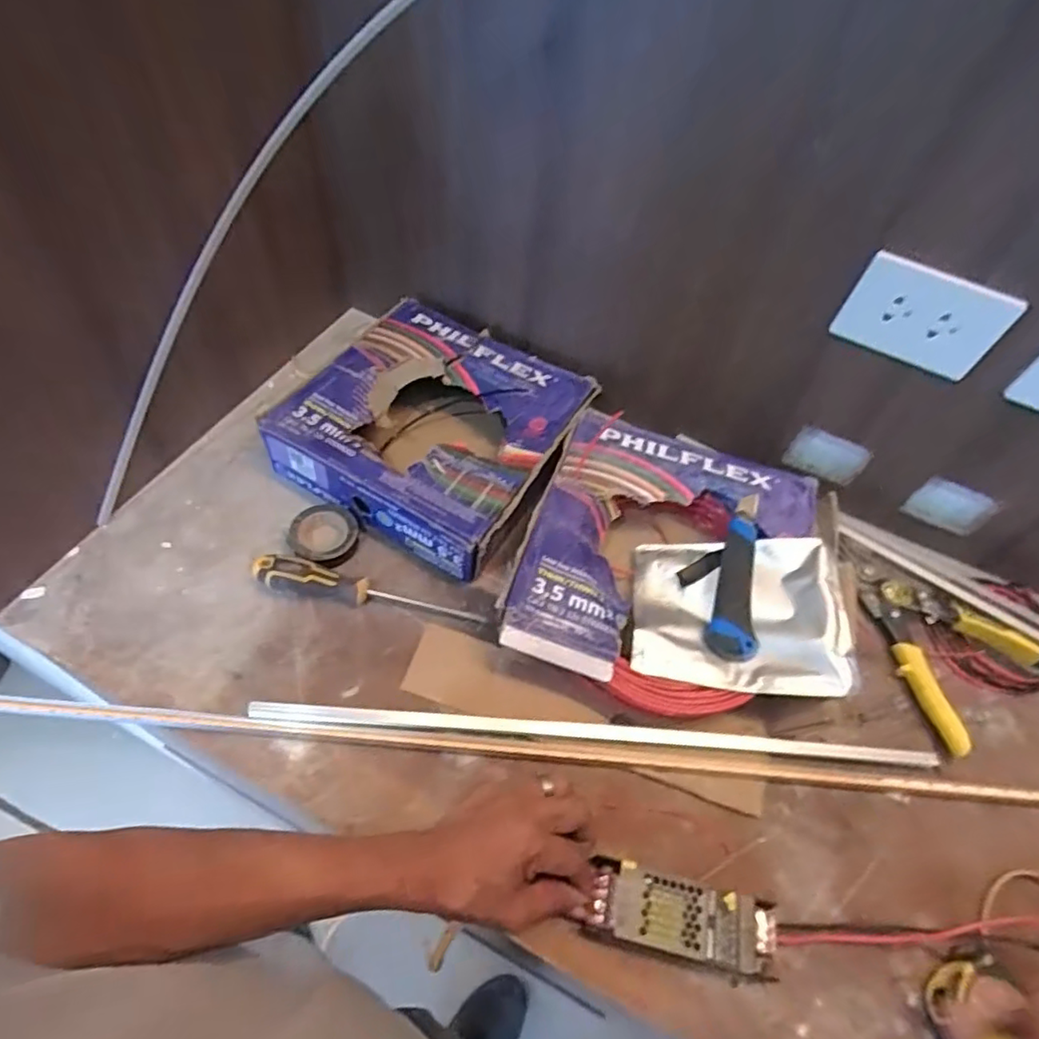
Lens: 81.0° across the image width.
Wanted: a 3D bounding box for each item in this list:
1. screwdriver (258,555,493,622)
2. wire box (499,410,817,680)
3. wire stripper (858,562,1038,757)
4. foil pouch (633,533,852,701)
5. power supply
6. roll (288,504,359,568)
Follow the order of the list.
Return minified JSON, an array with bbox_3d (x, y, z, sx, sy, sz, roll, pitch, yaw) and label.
[{"bbox_3d":[-0.144,0.072,0.590,0.219,0.027,0.024,14,57,-7],"label":"screwdriver"},{"bbox_3d":[0.140,0.034,0.597,0.254,0.066,0.289,18,58,11],"label":"wire box"},{"bbox_3d":[0.440,0.127,0.615,0.131,0.031,0.194,-6,57,-5],"label":"wire stripper"},{"bbox_3d":[0.197,0.082,0.568,0.173,0.024,0.156,-4,51,15],"label":"foil pouch"},{"bbox_3d":[0.121,0.298,0.453,0.134,0.031,0.051,14,58,3],"label":"power supply"},{"bbox_3d":[-0.197,0.014,0.614,0.068,0.021,0.067,0,57,0],"label":"roll"}]

